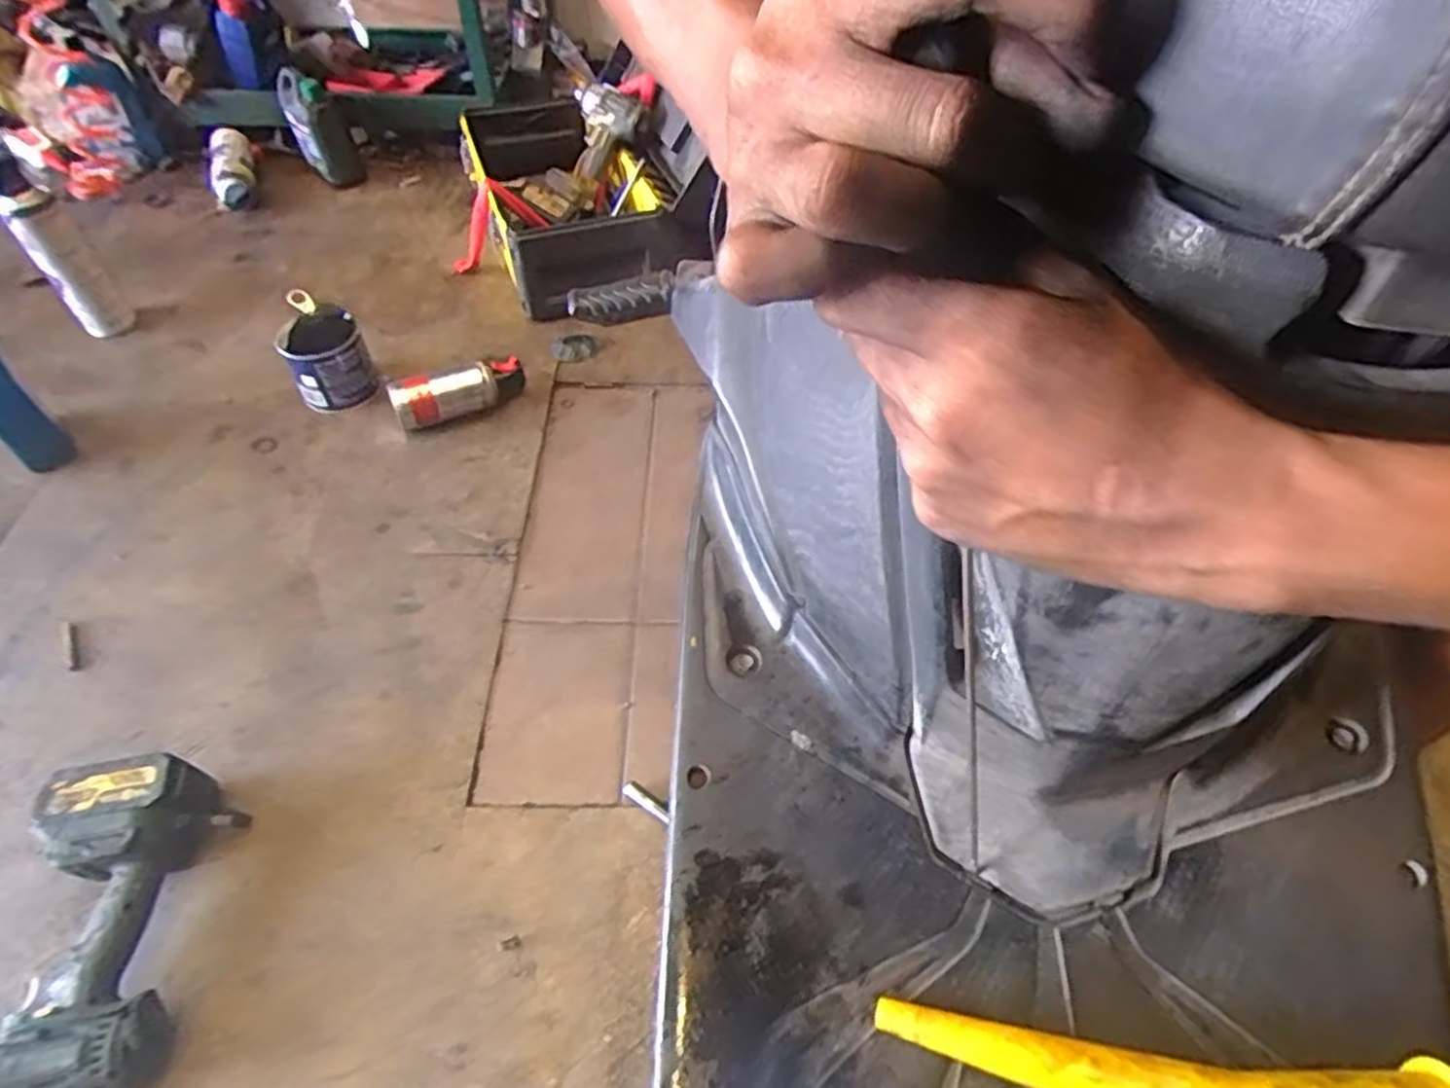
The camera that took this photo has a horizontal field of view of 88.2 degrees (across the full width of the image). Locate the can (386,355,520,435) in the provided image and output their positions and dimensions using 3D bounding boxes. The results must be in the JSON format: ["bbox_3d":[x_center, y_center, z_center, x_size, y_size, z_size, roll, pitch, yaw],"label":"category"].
[{"bbox_3d":[-0.357,-0.204,1.006,0.166,0.066,0.072,-16,53,-9],"label":"can"}]

